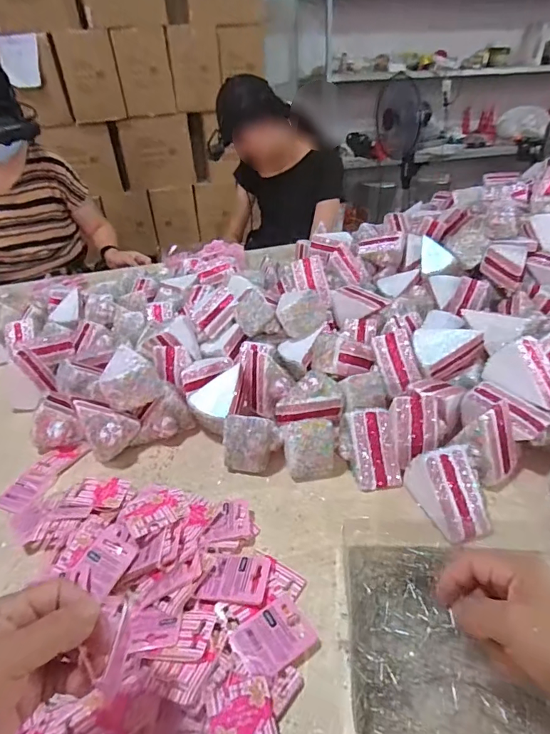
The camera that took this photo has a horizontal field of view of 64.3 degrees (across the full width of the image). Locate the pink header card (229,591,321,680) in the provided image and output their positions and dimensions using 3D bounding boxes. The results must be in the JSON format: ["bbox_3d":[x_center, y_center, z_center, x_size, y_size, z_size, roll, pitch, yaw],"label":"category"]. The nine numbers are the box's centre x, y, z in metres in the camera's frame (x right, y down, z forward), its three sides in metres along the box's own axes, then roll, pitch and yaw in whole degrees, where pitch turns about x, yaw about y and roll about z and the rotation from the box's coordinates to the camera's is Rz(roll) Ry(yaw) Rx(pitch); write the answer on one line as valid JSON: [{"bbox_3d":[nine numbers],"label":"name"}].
[{"bbox_3d":[0.001,0.223,0.362,0.061,0.005,0.048,-22,43,-33],"label":"pink header card"}]

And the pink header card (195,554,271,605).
[{"bbox_3d":[-0.037,0.193,0.401,0.060,0.005,0.042,2,40,7],"label":"pink header card"}]

